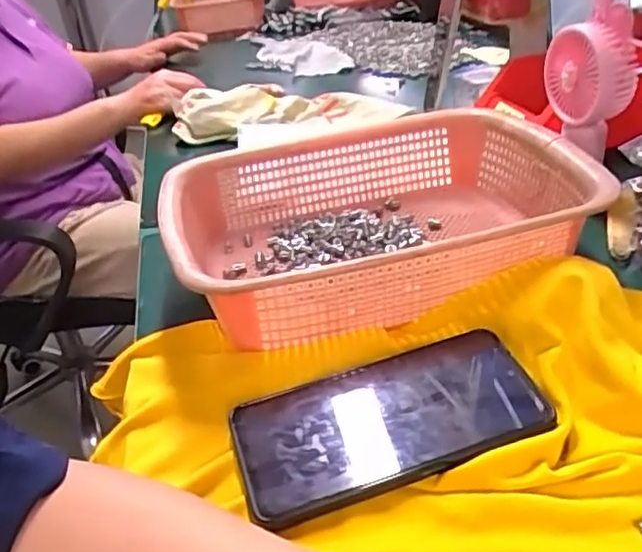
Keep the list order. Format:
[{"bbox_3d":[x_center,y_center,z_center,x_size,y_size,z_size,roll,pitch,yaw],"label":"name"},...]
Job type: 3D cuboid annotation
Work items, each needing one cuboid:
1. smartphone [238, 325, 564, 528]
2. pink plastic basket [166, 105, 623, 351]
[{"bbox_3d":[0.035,0.076,0.343,0.161,0.016,0.078,-14,32,-11],"label":"smartphone"},{"bbox_3d":[0.038,-0.044,0.469,0.280,0.067,0.212,-11,32,-6],"label":"pink plastic basket"}]

